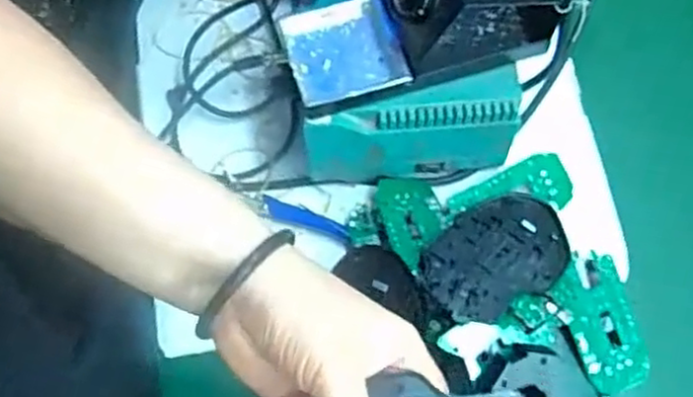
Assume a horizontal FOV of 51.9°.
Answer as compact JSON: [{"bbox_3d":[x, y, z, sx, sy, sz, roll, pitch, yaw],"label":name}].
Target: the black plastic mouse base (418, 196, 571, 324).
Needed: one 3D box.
[{"bbox_3d":[0.099,0.038,0.477,0.110,0.015,0.070,-25,60,-20],"label":"black plastic mouse base"}]

